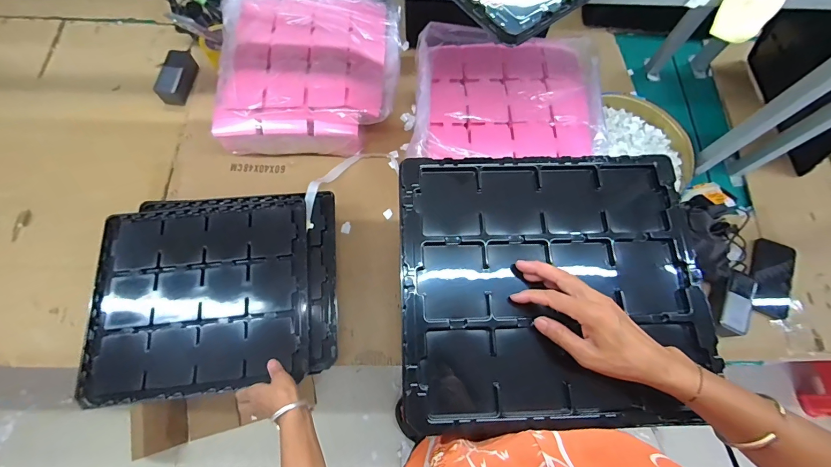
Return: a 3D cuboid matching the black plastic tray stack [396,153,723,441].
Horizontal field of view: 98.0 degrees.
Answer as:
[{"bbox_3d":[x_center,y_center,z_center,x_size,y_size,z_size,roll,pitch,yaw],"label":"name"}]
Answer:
[{"bbox_3d":[0.168,0.059,0.452,0.365,0.033,0.337,1,70,-2],"label":"black plastic tray stack"}]

